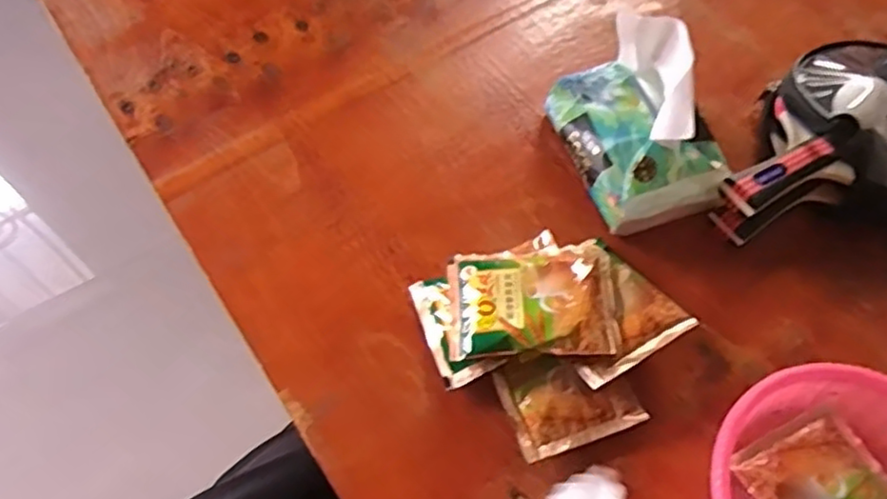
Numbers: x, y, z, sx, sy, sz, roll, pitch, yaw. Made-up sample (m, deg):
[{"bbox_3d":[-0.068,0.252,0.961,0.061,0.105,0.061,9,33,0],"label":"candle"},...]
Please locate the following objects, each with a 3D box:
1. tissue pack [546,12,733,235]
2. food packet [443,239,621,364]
[{"bbox_3d":[0.157,-0.098,0.512,0.109,0.114,0.134,-14,62,-7],"label":"tissue pack"},{"bbox_3d":[0.058,0.034,0.464,0.116,0.014,0.086,-5,52,7],"label":"food packet"}]

